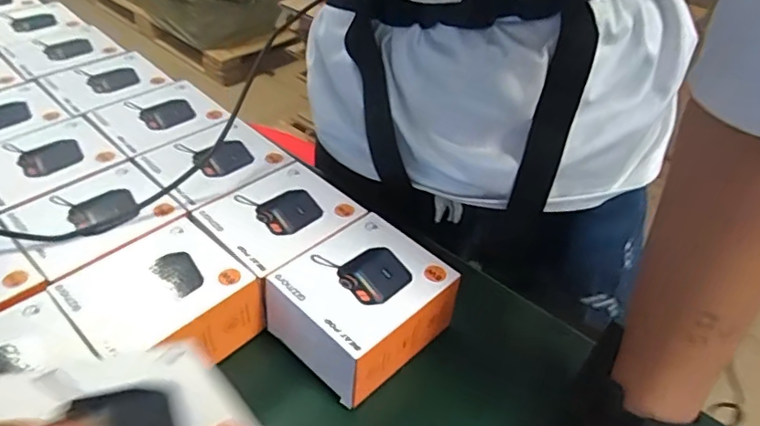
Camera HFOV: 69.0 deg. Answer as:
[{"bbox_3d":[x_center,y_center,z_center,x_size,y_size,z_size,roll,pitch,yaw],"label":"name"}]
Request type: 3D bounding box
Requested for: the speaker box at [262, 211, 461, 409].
[{"bbox_3d":[-0.014,0.075,0.435,0.123,0.070,0.106,-30,52,-35],"label":"speaker box"}]

